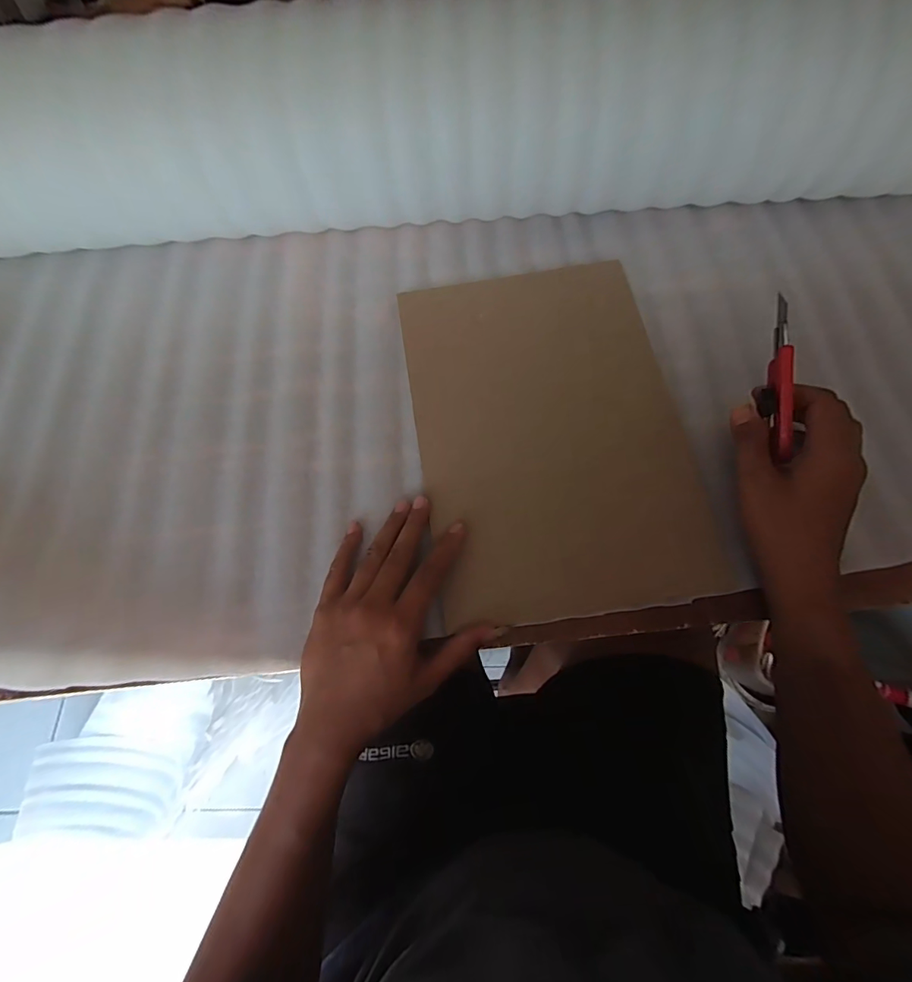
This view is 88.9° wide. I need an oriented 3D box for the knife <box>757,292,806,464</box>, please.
[{"bbox_3d":[0.242,-0.083,0.349,0.010,0.028,0.114,-4,95,0],"label":"knife"}]

